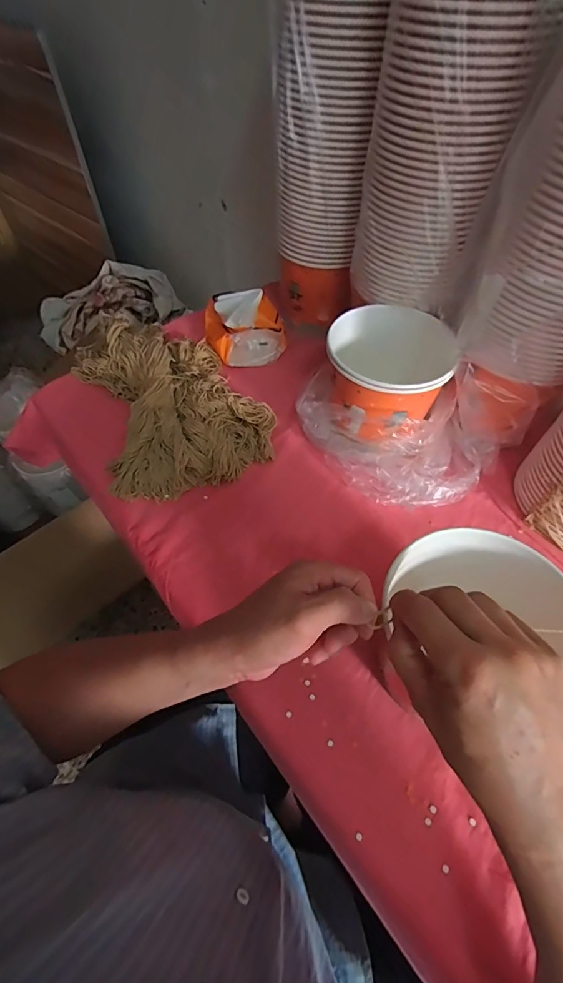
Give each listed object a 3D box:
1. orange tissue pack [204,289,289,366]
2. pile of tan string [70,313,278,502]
[{"bbox_3d":[-0.064,-0.283,0.694,0.128,0.084,0.129,-10,58,-5],"label":"orange tissue pack"},{"bbox_3d":[-0.172,-0.152,0.618,0.225,0.051,0.343,-23,60,-13],"label":"pile of tan string"}]

